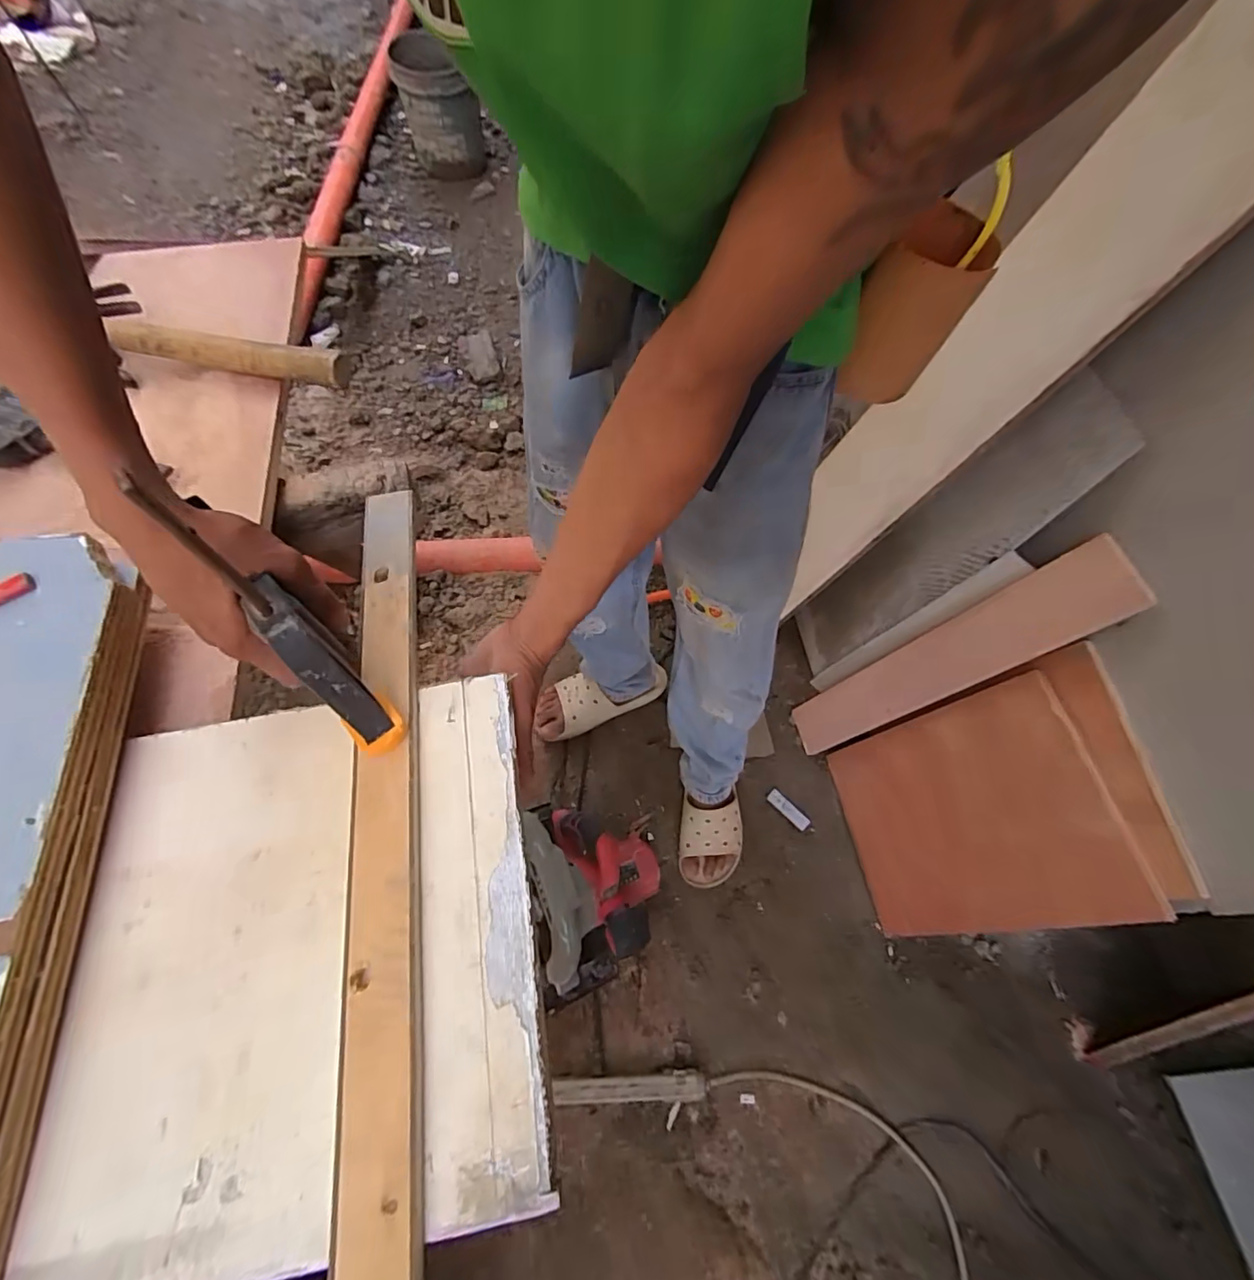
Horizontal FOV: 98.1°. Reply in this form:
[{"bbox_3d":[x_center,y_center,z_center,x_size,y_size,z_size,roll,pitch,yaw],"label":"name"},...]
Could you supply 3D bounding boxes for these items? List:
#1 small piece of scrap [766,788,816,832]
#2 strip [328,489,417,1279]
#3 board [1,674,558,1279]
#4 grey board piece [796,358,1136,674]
[{"bbox_3d":[0.293,0.307,0.978,0.026,0.012,0.095,-35,69,-20],"label":"small piece of scrap"},{"bbox_3d":[-0.155,0.138,0.340,0.041,0.009,0.591,-8,63,-8],"label":"strip"},{"bbox_3d":[-0.195,0.180,0.332,0.264,0.022,0.295,-8,63,-8],"label":"board"},{"bbox_3d":[0.480,-0.137,0.894,0.015,0.603,0.142,0,61,-22],"label":"grey board piece"}]

